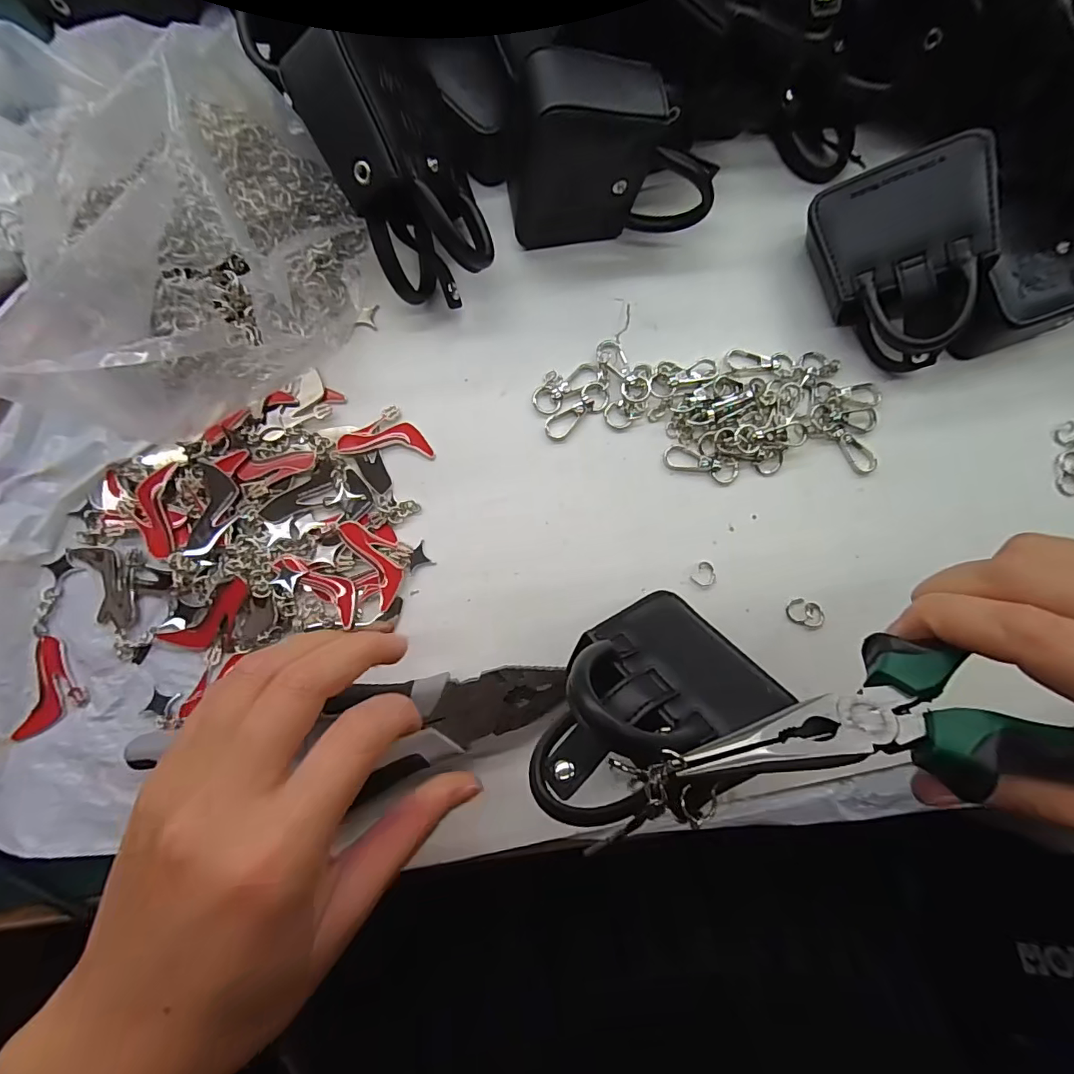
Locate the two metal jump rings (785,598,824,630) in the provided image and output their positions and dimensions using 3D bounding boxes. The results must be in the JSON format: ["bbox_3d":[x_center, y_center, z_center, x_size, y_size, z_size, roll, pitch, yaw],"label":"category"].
[{"bbox_3d":[0.139,0.040,0.258,0.019,0.005,0.013,25,81,-1],"label":"two metal jump rings"}]

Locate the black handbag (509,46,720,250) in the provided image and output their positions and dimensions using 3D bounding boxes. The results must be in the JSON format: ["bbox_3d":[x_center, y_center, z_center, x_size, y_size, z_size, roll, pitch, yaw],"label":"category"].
[{"bbox_3d":[0.038,-0.187,0.248,0.099,0.074,0.046,-2,83,-5],"label":"black handbag"}]

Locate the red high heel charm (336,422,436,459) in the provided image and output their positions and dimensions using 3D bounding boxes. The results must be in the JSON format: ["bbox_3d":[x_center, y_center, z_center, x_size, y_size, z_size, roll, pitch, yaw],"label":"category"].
[{"bbox_3d":[-0.077,-0.051,0.255,0.047,0.004,0.017,1,82,-4],"label":"red high heel charm"}]

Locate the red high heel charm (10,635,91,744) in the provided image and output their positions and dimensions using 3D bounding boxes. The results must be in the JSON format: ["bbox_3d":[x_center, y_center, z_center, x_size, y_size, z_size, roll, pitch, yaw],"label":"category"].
[{"bbox_3d":[-0.222,0.072,0.232,0.025,0.004,0.046,11,82,-3],"label":"red high heel charm"}]

